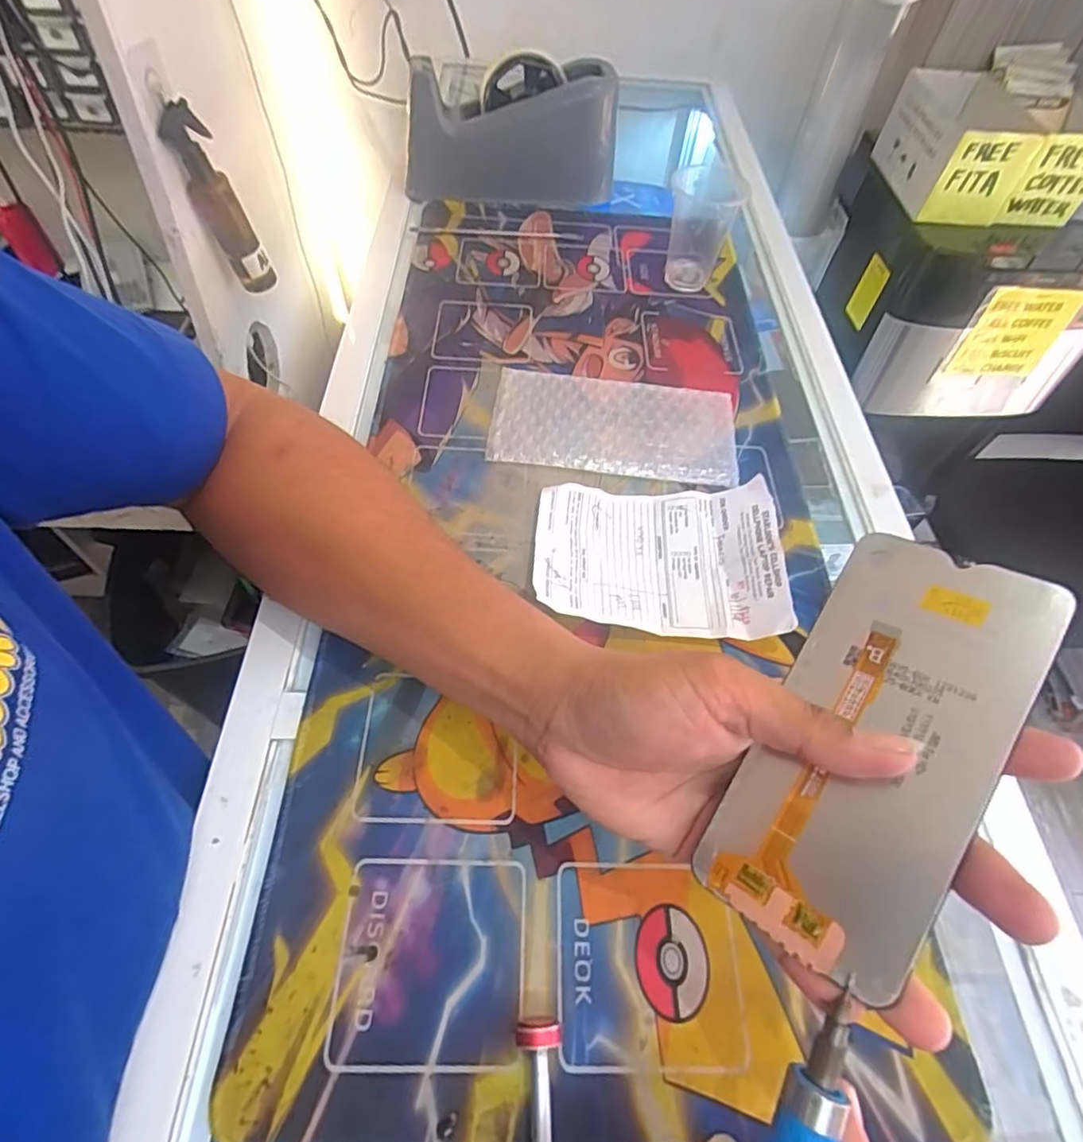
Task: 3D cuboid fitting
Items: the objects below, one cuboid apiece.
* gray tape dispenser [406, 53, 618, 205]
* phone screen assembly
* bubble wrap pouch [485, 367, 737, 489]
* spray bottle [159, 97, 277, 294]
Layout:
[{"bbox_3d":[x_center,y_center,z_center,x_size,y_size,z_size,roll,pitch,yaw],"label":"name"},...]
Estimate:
[{"bbox_3d":[-0.027,-0.426,0.573,0.198,0.093,0.088,4,56,-1],"label":"gray tape dispenser"},{"bbox_3d":[0.121,0.060,0.216,0.069,0.005,0.150,25,80,35],"label":"phone screen assembly"},{"bbox_3d":[0.051,-0.103,0.429,0.170,0.012,0.089,9,56,2],"label":"bubble wrap pouch"},{"bbox_3d":[-0.324,-0.368,0.608,0.038,0.167,0.038,-27,53,-10],"label":"spray bottle"}]

